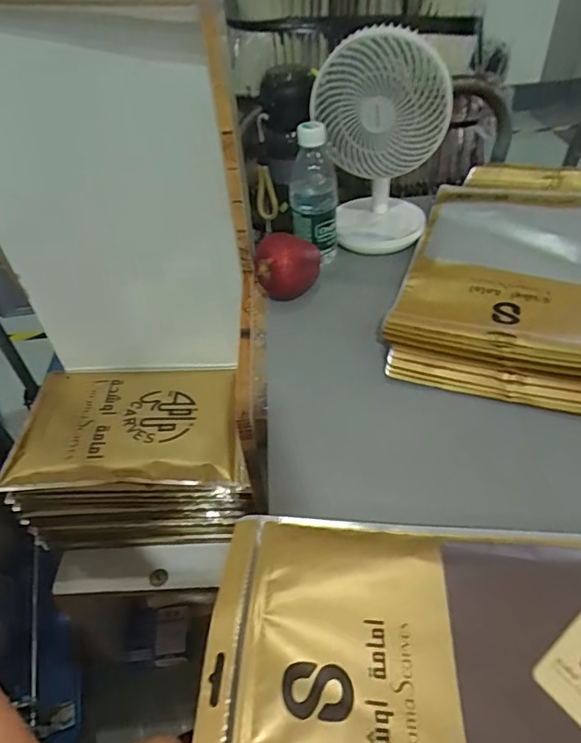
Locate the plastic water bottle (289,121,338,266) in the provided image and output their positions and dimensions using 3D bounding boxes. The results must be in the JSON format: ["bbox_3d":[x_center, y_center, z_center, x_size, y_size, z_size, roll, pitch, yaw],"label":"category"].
[{"bbox_3d":[0.028,-0.223,0.629,0.062,0.167,0.067,-1,44,5],"label":"plastic water bottle"}]

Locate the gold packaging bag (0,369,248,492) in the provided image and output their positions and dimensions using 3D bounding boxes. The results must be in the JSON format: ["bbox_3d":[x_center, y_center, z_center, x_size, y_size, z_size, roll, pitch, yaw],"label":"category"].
[{"bbox_3d":[-0.239,0.076,0.758,0.324,0.036,0.225,-5,44,1],"label":"gold packaging bag"}]

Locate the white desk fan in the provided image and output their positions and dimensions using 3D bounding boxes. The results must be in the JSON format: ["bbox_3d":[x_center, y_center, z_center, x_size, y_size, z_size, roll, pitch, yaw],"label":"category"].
[{"bbox_3d":[0.109,-0.292,0.630,0.154,0.235,0.120,-1,44,5],"label":"white desk fan"}]

